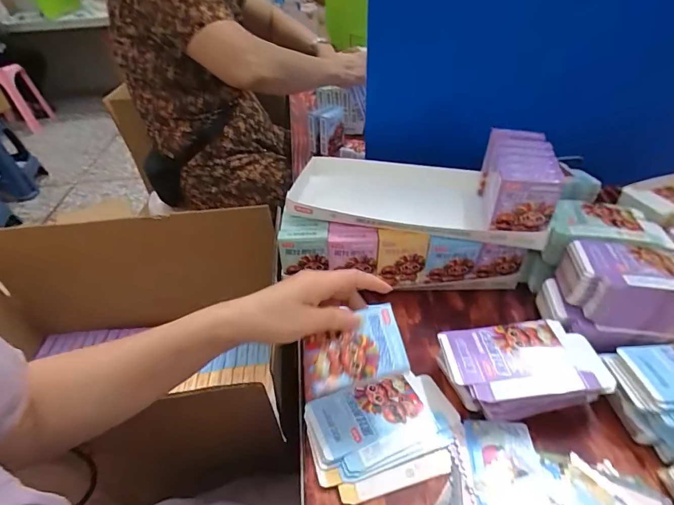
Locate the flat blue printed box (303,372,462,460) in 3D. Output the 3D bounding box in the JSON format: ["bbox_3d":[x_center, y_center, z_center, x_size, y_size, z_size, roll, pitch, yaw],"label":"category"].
[{"bbox_3d":[0.047,0.172,0.409,0.149,0.006,0.070,-8,42,-13],"label":"flat blue printed box"}]

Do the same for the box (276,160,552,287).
[{"bbox_3d":[0.094,-0.042,0.566,0.322,0.119,0.171,1,41,6],"label":"box"}]

